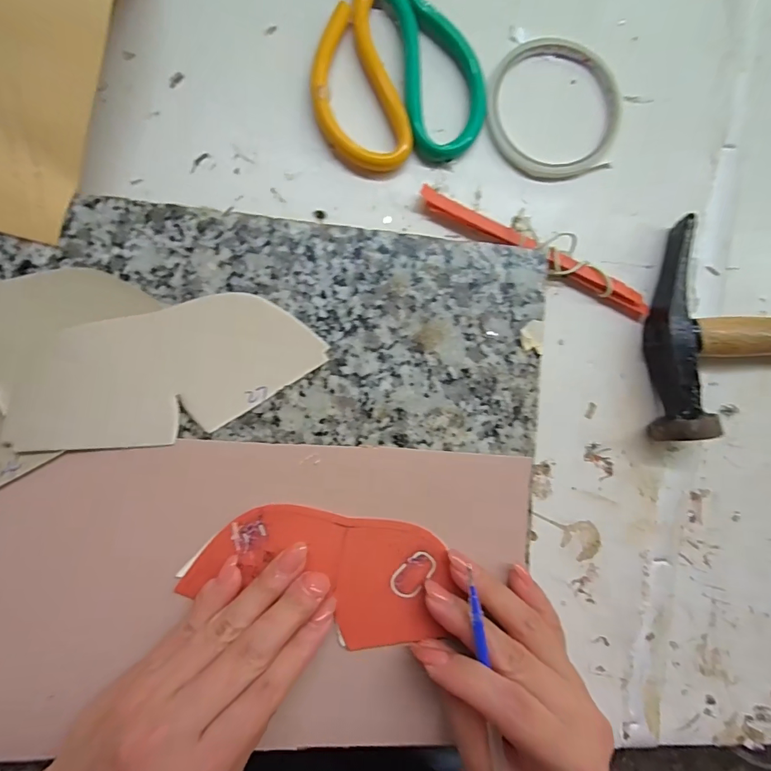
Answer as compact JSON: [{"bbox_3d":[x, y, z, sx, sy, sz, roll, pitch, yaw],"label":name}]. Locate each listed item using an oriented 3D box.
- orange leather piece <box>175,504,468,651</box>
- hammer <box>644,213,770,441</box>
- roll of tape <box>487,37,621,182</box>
[{"bbox_3d":[-0.032,0.097,0.225,0.128,0.005,0.064,17,87,-7],"label":"orange leather piece"},{"bbox_3d":[0.279,-0.034,0.280,0.224,0.032,0.134,1,89,-7],"label":"hammer"},{"bbox_3d":[0.108,-0.177,0.274,0.086,0.006,0.089,8,88,-7],"label":"roll of tape"}]

